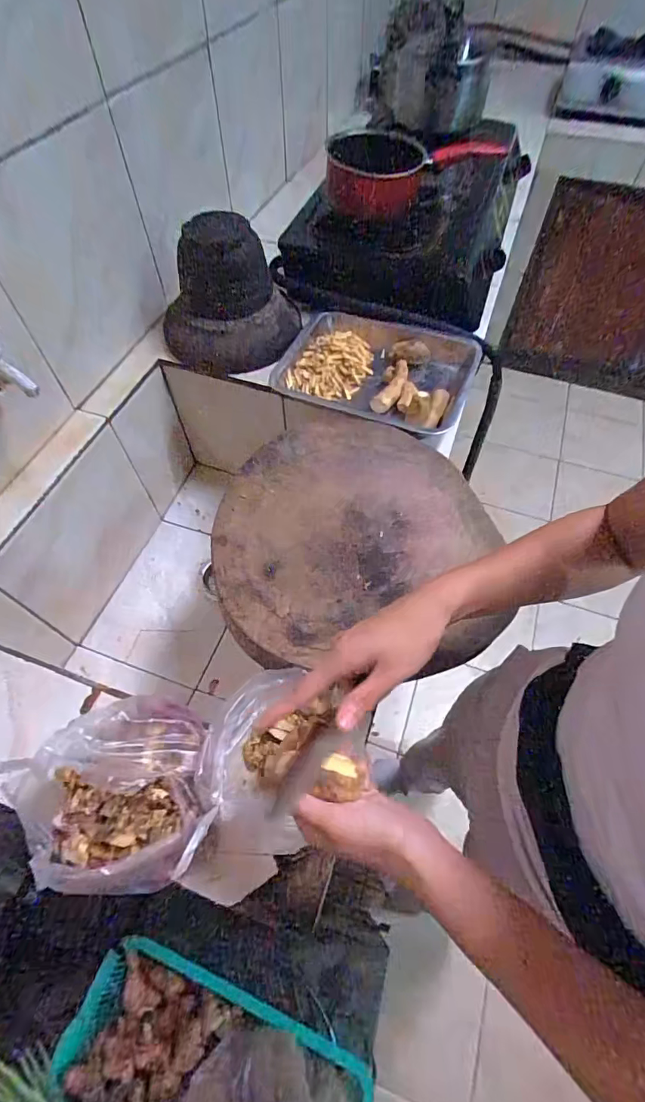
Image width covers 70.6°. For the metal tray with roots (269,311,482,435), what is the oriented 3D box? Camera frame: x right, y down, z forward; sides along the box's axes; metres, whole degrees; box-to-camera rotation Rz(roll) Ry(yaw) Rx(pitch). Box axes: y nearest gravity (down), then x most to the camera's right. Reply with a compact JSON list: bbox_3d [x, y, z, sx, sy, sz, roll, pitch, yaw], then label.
[{"bbox_3d":[0.096,-0.311,0.782,0.305,0.066,0.275,19,61,11],"label":"metal tray with roots"}]

